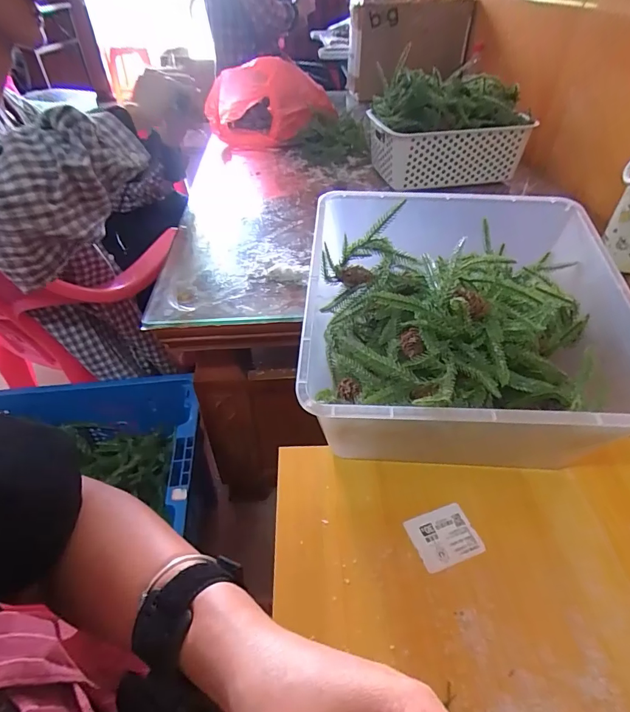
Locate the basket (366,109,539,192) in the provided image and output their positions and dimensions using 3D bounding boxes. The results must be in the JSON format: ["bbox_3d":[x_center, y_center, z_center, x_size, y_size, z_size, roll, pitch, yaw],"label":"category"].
[{"bbox_3d":[0.270,-0.441,0.898,0.298,0.115,0.175,-5,43,-4],"label":"basket"}]

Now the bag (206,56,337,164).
[{"bbox_3d":[-0.117,-0.659,1.098,0.314,0.158,0.224,2,43,3],"label":"bag"}]

